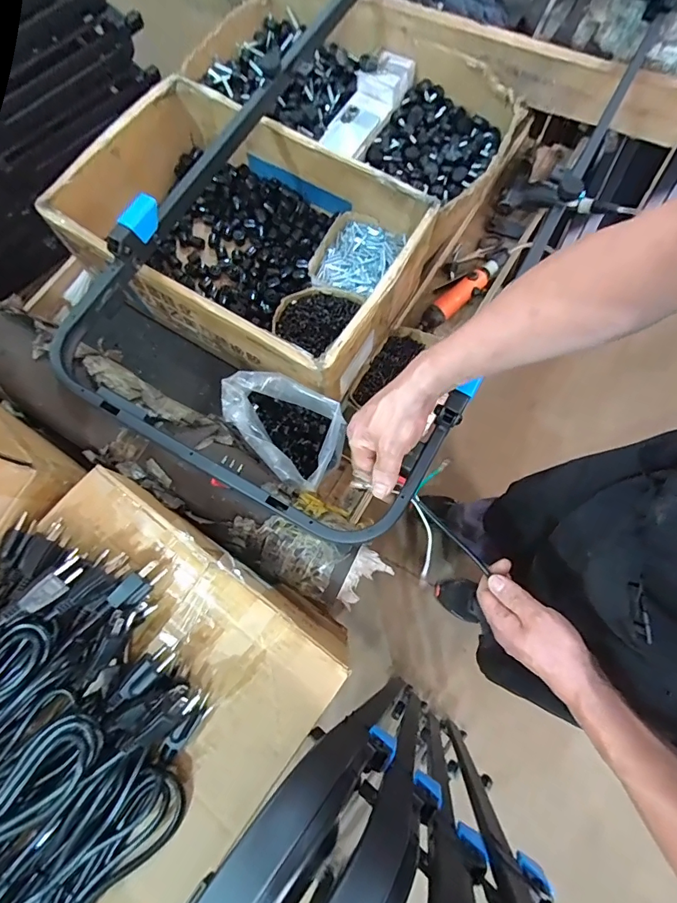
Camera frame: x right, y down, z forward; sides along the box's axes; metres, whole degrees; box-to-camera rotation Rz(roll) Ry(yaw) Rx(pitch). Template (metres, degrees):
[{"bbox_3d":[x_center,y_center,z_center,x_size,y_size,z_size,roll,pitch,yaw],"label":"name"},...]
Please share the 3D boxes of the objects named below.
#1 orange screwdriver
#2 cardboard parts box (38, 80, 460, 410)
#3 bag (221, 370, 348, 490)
[{"bbox_3d":[0.248,-0.314,0.859,0.242,0.037,0.050,-41,78,-11],"label":"orange screwdriver"},{"bbox_3d":[-0.155,-0.353,0.760,0.544,0.189,0.365,30,76,8],"label":"cardboard parts box"},{"bbox_3d":[-0.077,-0.032,0.656,0.182,0.117,0.128,36,77,10],"label":"bag"}]

